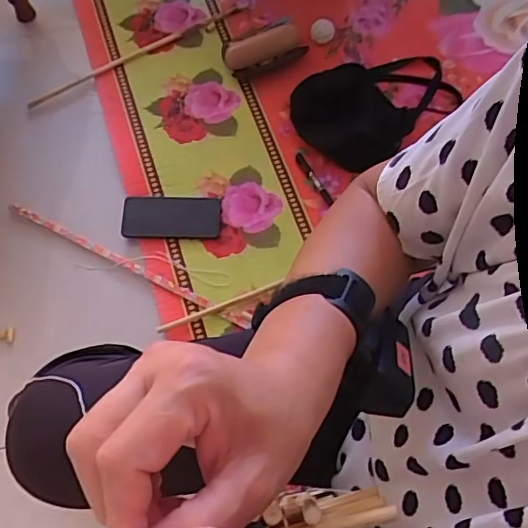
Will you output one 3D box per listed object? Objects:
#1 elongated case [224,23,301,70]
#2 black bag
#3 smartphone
[{"bbox_3d":[-0.001,-0.427,1.084,0.156,0.038,0.048,-29,70,-12],"label":"elongated case"},{"bbox_3d":[0.208,-0.305,1.039,0.341,0.095,0.207,-30,70,-13],"label":"black bag"},{"bbox_3d":[-0.156,-0.080,0.955,0.164,0.009,0.077,1,76,-9],"label":"smartphone"}]

